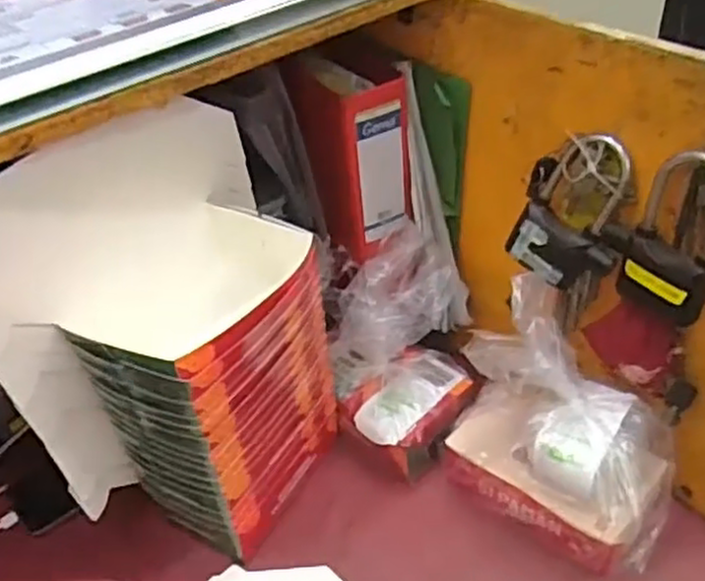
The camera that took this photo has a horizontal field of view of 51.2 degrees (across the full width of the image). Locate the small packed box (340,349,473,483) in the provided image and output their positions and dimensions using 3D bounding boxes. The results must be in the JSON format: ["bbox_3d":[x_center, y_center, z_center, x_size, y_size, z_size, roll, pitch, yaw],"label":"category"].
[{"bbox_3d":[0.065,0.125,0.780,0.131,0.071,0.102,-33,47,-31],"label":"small packed box"}]

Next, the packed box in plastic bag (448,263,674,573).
[{"bbox_3d":[0.191,0.123,0.663,0.198,0.200,0.108,26,48,31],"label":"packed box in plastic bag"}]

